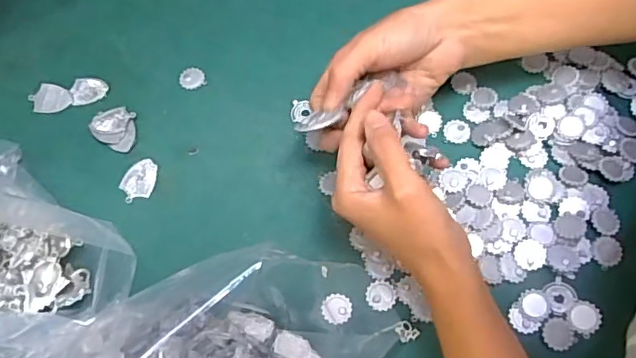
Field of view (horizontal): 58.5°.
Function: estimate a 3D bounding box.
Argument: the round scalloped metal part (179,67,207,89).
[{"bbox_3d":[-0.107,-0.087,0.482,0.022,0.004,0.021,-1,66,2],"label":"round scalloped metal part"}]

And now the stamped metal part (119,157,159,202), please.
[{"bbox_3d":[-0.139,0.001,0.443,0.025,0.004,0.036,25,69,13],"label":"stamped metal part"}]

